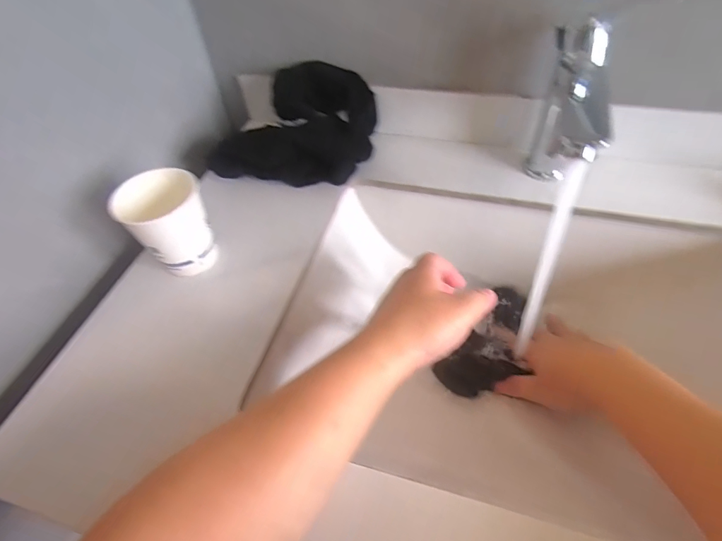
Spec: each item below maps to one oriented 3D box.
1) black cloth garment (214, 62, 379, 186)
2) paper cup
[{"bbox_3d":[-0.074,-0.172,0.476,0.175,0.077,0.149,9,53,13],"label":"black cloth garment"},{"bbox_3d":[-0.176,-0.042,0.381,0.065,0.085,0.071,36,63,29],"label":"paper cup"}]

